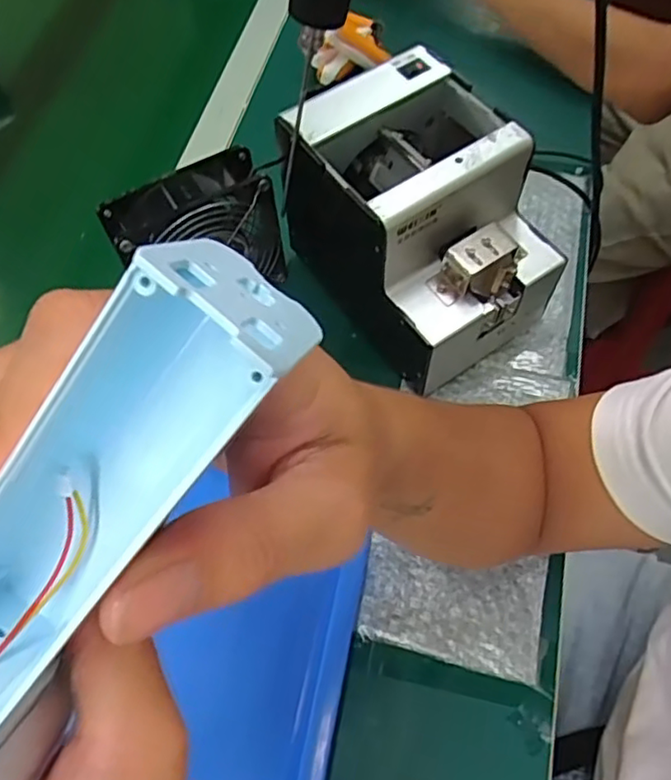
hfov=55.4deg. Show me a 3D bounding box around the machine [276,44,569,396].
[{"bbox_3d":[0.063,-0.124,0.467,0.130,0.132,0.172,-31,64,-13],"label":"machine"}]

